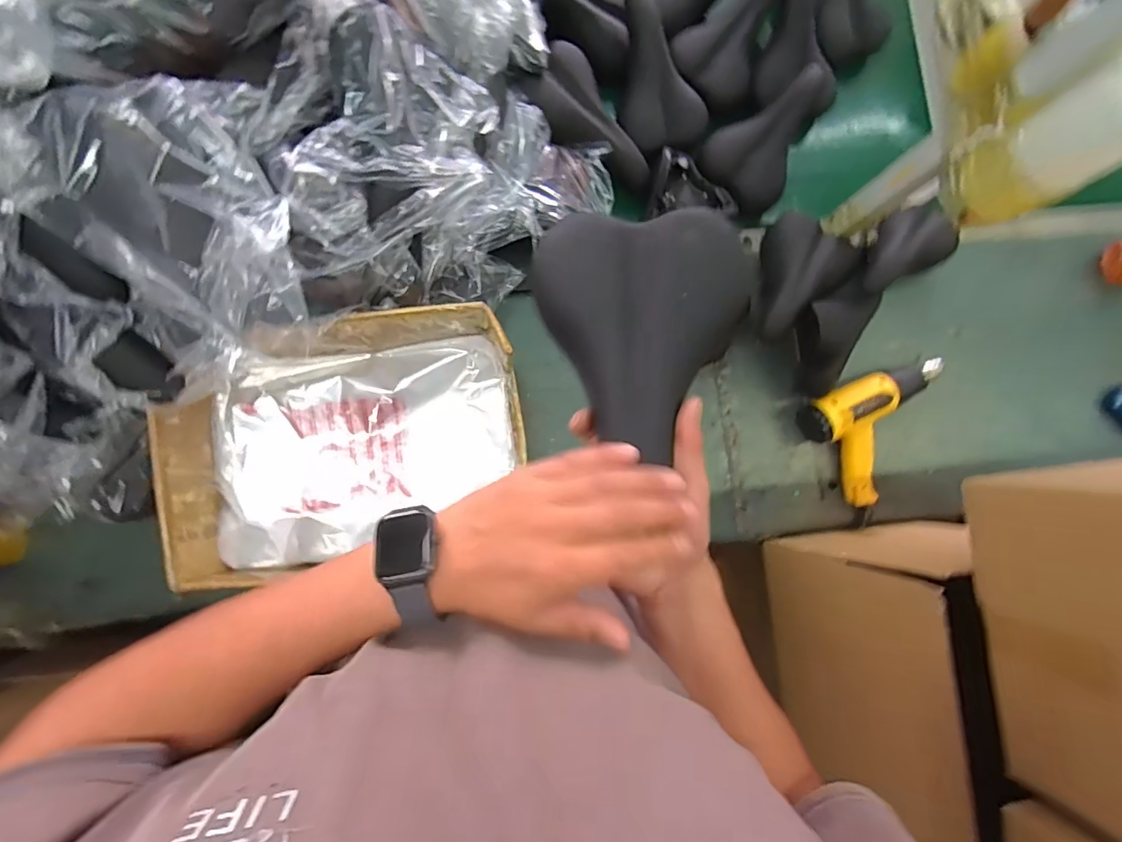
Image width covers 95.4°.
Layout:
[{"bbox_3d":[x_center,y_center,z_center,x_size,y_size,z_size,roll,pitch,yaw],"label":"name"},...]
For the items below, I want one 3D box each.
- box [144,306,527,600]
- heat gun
[{"bbox_3d":[-0.267,0.031,0.685,0.428,0.163,0.316,-7,86,-7],"label":"box"},{"bbox_3d":[0.572,0.012,0.882,0.267,0.069,0.230,-32,89,-8],"label":"heat gun"}]

